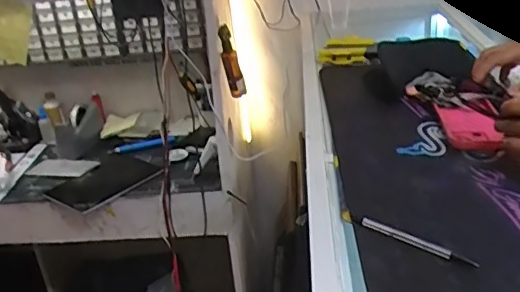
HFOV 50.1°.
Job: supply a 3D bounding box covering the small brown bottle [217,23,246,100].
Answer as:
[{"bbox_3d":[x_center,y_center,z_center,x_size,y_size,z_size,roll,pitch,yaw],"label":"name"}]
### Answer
[{"bbox_3d":[-0.062,-0.188,1.252,0.044,0.157,0.044,-6,25,1],"label":"small brown bottle"}]

